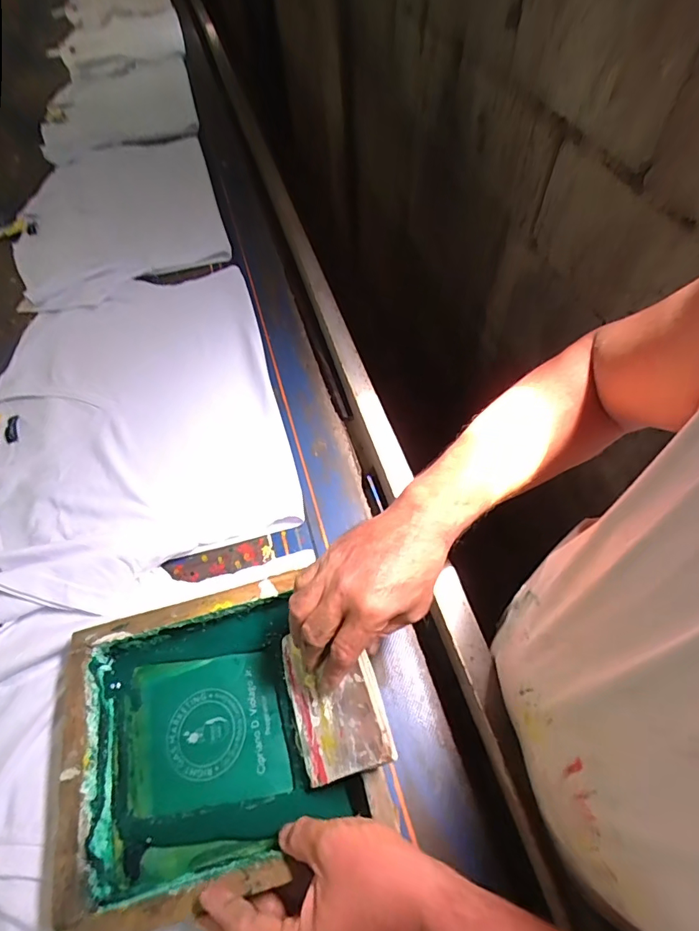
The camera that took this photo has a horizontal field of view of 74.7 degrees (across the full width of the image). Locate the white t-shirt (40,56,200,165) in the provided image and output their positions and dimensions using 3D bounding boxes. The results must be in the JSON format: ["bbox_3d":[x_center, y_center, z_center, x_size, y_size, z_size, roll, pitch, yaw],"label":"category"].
[{"bbox_3d":[-0.635,-1.001,1.258,0.394,0.015,0.612,-16,58,-6],"label":"white t-shirt"}]

